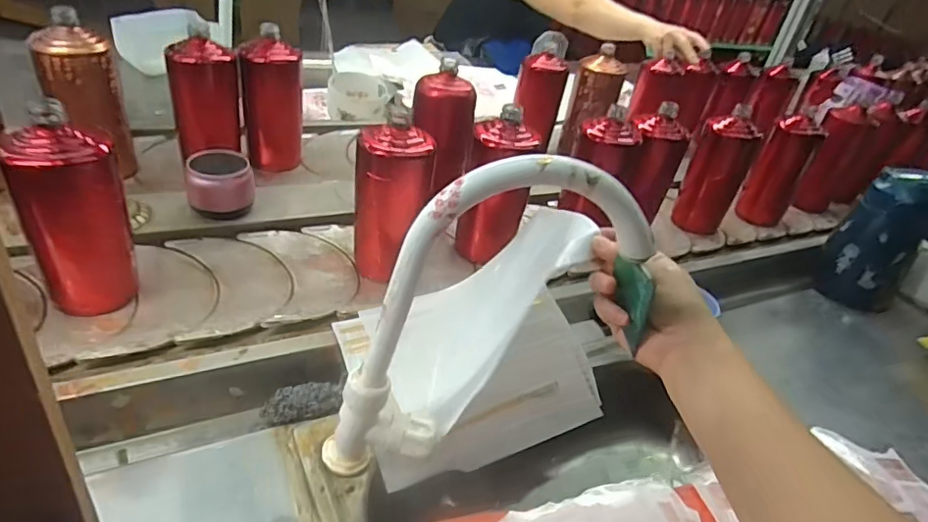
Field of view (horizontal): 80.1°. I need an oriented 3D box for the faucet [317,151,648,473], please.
[{"bbox_3d":[0.013,0.054,0.413,0.224,0.273,0.041,0,36,-15],"label":"faucet"}]

